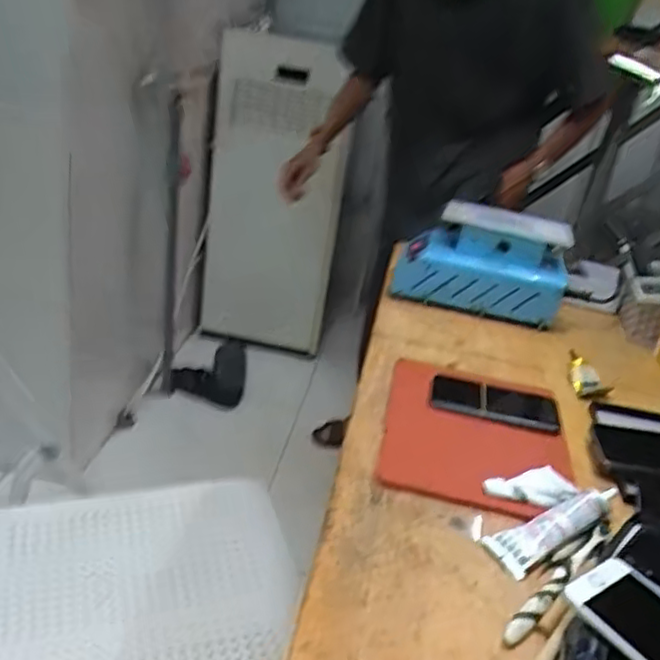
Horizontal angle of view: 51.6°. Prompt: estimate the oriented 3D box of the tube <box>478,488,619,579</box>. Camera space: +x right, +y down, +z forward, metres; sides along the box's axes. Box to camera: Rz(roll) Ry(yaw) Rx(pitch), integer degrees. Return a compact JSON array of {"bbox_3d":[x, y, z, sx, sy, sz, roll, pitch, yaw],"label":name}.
[{"bbox_3d":[0.202,0.172,0.601,0.136,0.017,0.039,-21,37,-20],"label":"tube"}]

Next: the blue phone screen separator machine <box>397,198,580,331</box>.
[{"bbox_3d":[0.228,-0.108,1.031,0.247,0.143,0.118,13,27,8],"label":"blue phone screen separator machine"}]

